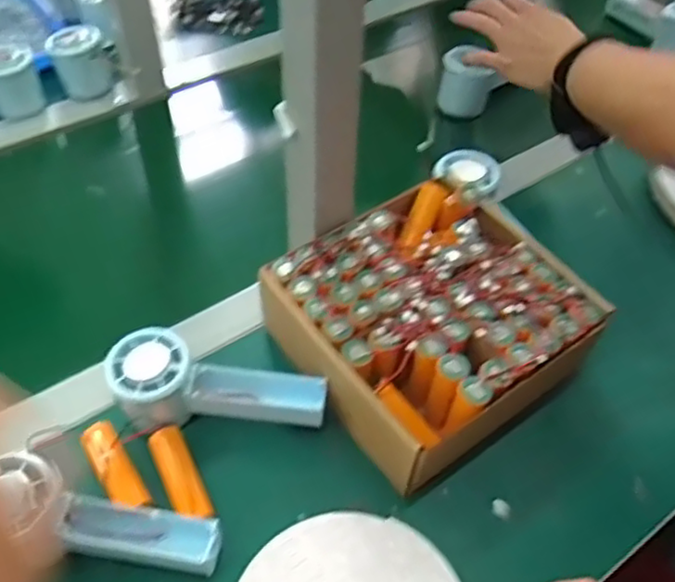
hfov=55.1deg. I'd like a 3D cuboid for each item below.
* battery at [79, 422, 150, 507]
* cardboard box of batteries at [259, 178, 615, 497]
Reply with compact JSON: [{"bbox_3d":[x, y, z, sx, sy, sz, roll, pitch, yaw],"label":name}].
[{"bbox_3d":[-0.151,0.120,0.440,0.022,0.017,0.070,-29,58,-23],"label":"battery"},{"bbox_3d":[0.071,0.023,0.495,0.199,0.080,0.187,-31,59,-24],"label":"cardboard box of batteries"}]

